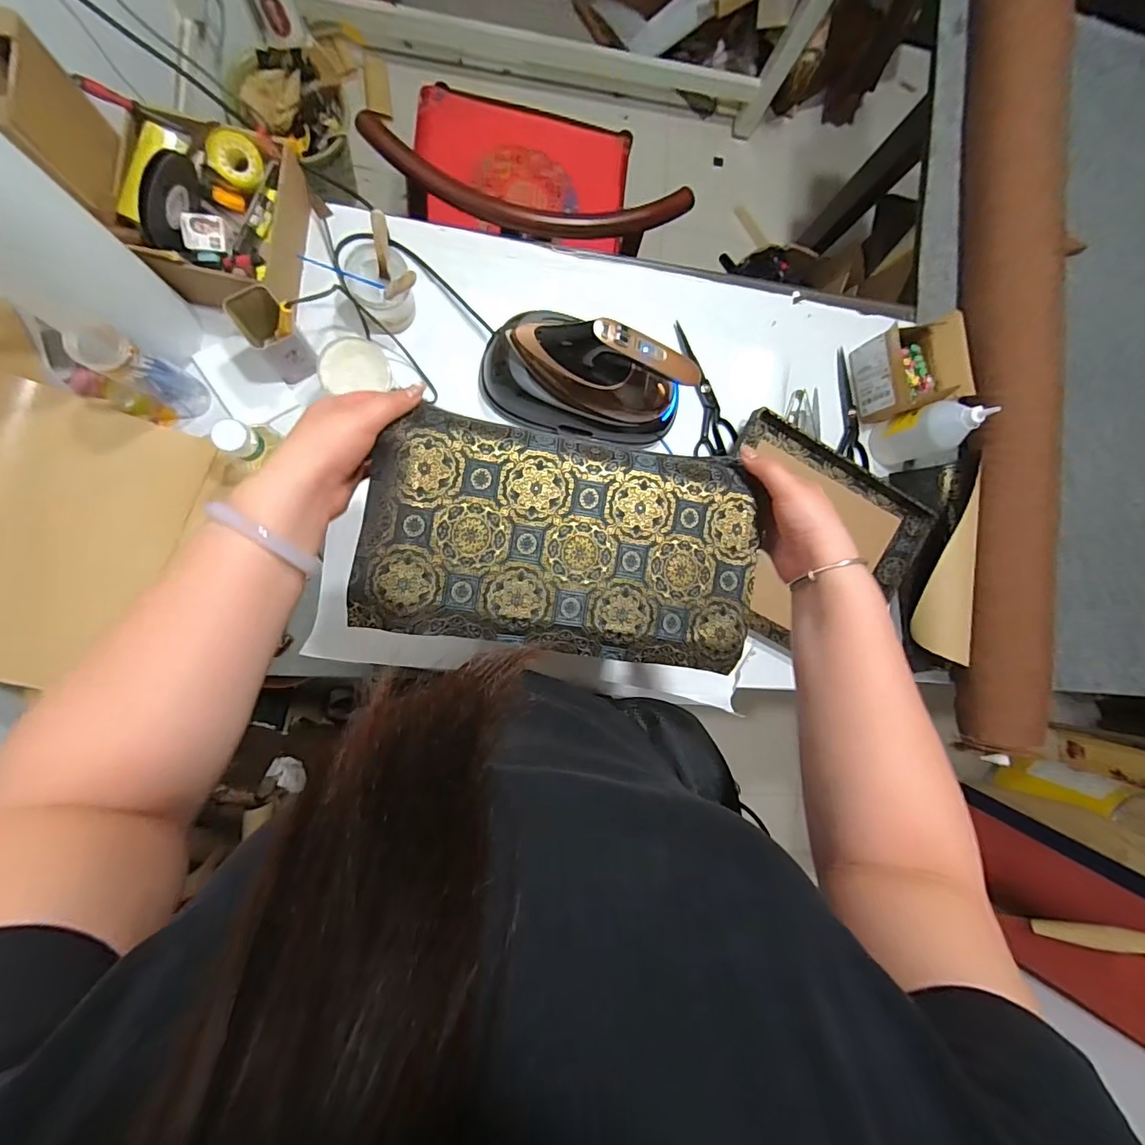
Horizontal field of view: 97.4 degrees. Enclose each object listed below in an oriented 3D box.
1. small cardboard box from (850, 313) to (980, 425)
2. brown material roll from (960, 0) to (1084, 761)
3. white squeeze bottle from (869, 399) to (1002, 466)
[{"bbox_3d":[0.557,-0.335,0.836,0.116,0.118,0.135,-14,94,-9],"label":"small cardboard box"},{"bbox_3d":[0.744,-0.429,0.861,0.111,0.130,1.467,1,91,-9],"label":"brown material roll"},{"bbox_3d":[0.585,-0.232,0.823,0.074,0.187,0.077,-14,94,-9],"label":"white squeeze bottle"}]

